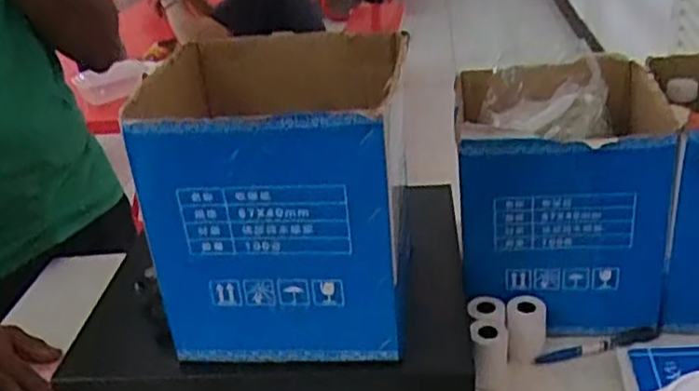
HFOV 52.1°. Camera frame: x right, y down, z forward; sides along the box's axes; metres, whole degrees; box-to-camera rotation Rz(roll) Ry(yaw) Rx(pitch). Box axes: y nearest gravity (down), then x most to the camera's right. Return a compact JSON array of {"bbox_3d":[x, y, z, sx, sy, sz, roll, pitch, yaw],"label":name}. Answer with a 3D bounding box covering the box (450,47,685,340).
[{"bbox_3d":[0.211,0.006,0.724,0.186,0.239,0.158,-2,28,11],"label":"box"}]

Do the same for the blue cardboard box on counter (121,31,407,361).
[{"bbox_3d":[-0.048,-0.004,0.629,0.199,0.215,0.201,-3,28,10],"label":"blue cardboard box on counter"}]

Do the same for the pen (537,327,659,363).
[{"bbox_3d":[0.240,0.145,0.698,0.123,0.015,0.016,-10,27,-3],"label":"pen"}]

